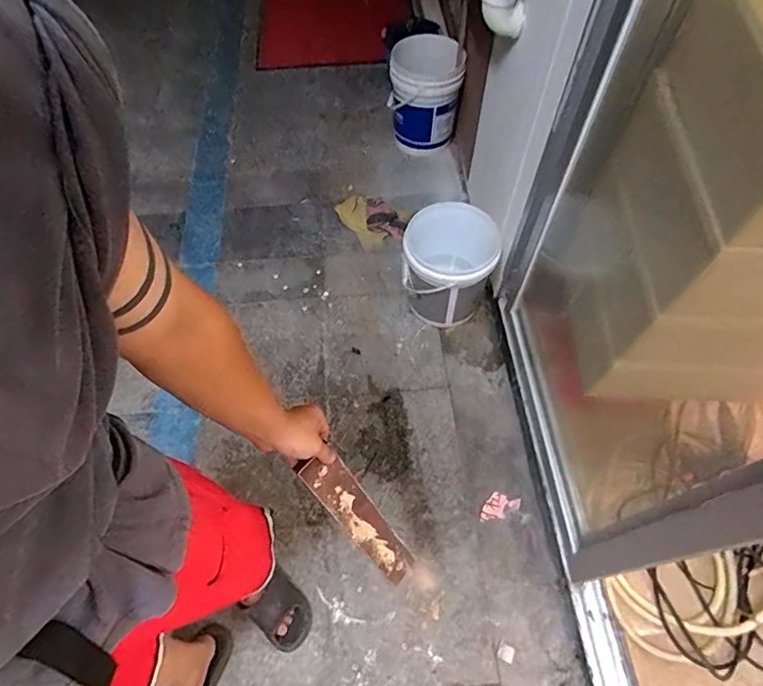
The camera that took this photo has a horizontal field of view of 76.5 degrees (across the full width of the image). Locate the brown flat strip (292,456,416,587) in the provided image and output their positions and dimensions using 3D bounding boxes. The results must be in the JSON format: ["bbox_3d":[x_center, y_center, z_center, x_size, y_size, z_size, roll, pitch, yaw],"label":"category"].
[{"bbox_3d":[-0.031,0.315,0.849,0.022,0.388,0.065,13,54,43],"label":"brown flat strip"}]

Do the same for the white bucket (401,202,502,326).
[{"bbox_3d":[0.224,-0.264,1.684,0.310,0.314,0.345,12,59,8],"label":"white bucket"}]

